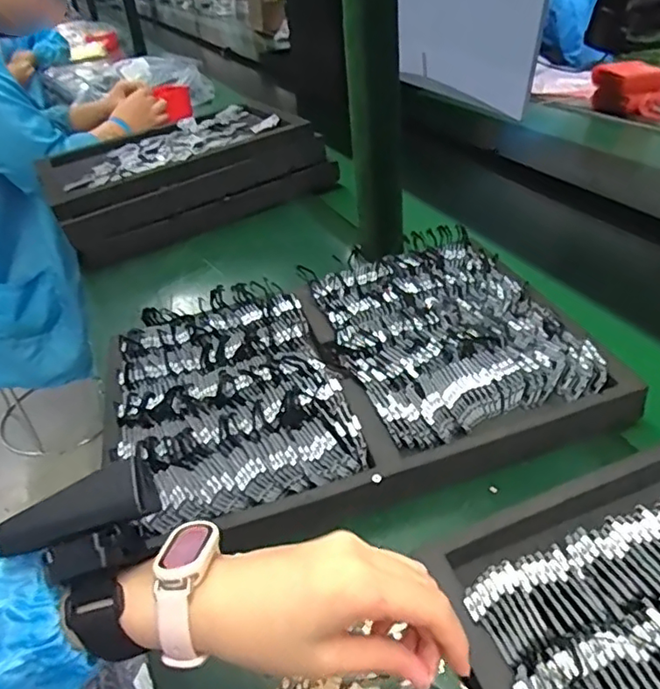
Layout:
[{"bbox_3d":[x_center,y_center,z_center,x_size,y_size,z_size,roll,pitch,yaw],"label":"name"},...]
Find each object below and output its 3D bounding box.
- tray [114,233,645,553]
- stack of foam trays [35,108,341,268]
[{"bbox_3d":[0.011,0.016,0.536,0.397,0.049,0.317,-14,37,-12],"label":"tray"},{"bbox_3d":[-0.261,-0.290,0.981,0.430,0.110,0.324,-26,40,-26],"label":"stack of foam trays"}]

